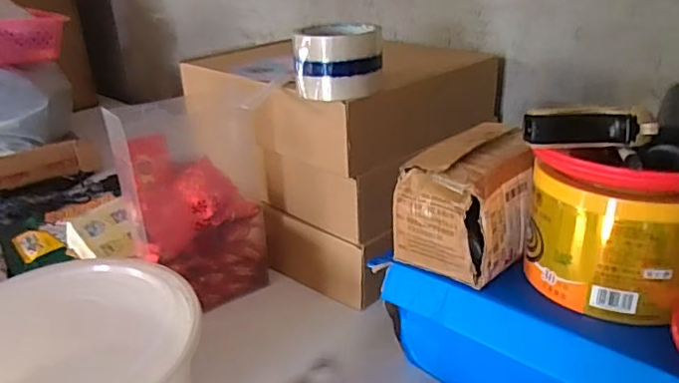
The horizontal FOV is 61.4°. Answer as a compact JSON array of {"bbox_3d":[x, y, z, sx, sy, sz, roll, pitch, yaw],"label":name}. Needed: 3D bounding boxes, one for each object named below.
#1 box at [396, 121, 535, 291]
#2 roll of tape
[{"bbox_3d":[0.109,0.008,0.496,0.104,0.097,0.098,-22,32,-35],"label":"box"},{"bbox_3d":[-0.002,-0.136,0.586,0.093,0.065,0.079,2,26,9],"label":"roll of tape"}]

